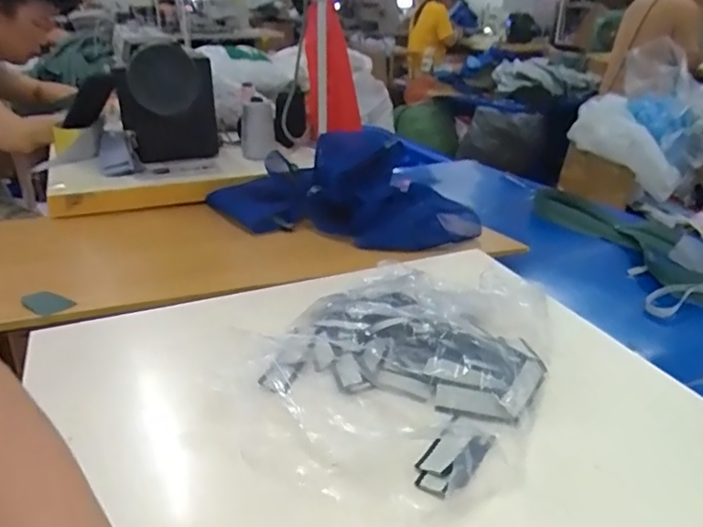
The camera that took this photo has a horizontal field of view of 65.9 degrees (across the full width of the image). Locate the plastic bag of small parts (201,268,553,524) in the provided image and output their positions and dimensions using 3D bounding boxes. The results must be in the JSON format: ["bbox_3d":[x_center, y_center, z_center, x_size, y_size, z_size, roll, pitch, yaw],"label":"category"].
[{"bbox_3d":[0.034,0.075,0.476,0.257,0.062,0.275,11,28,19],"label":"plastic bag of small parts"}]

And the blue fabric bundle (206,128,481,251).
[{"bbox_3d":[-0.036,-0.123,0.862,0.456,0.136,0.176,14,29,24],"label":"blue fabric bundle"}]

